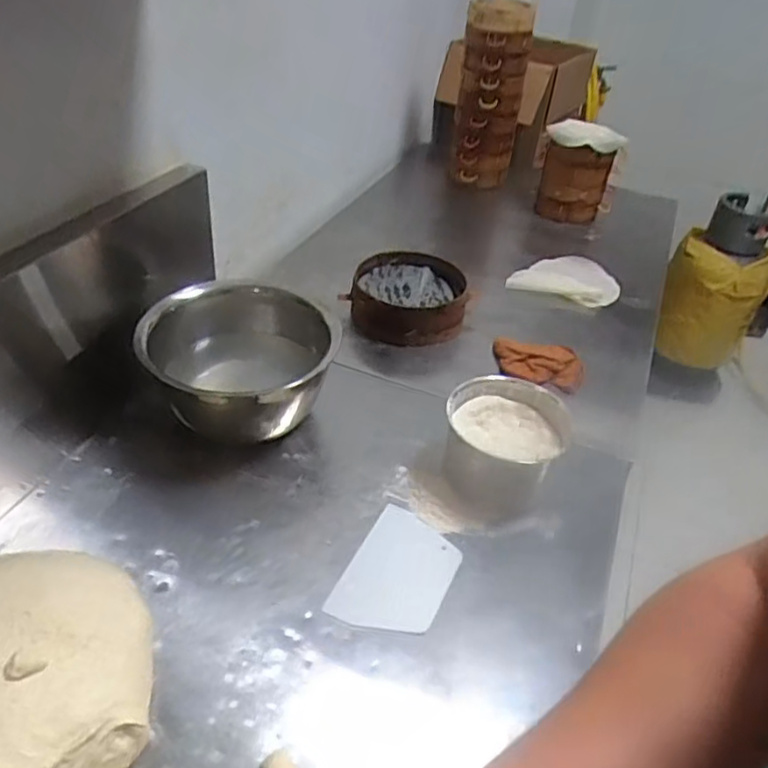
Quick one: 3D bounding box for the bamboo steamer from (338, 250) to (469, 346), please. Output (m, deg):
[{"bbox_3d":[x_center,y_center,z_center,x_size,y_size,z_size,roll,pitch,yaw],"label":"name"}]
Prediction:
[{"bbox_3d":[0.048,-0.177,1.308,0.234,0.078,0.227,9,37,4],"label":"bamboo steamer"}]

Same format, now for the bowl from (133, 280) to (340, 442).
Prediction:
[{"bbox_3d":[-0.214,-0.022,0.987,0.276,0.179,0.255,0,38,-8],"label":"bowl"}]

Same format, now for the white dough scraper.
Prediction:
[{"bbox_3d":[0.021,0.241,0.836,0.123,0.005,0.184,20,39,17],"label":"white dough scraper"}]

